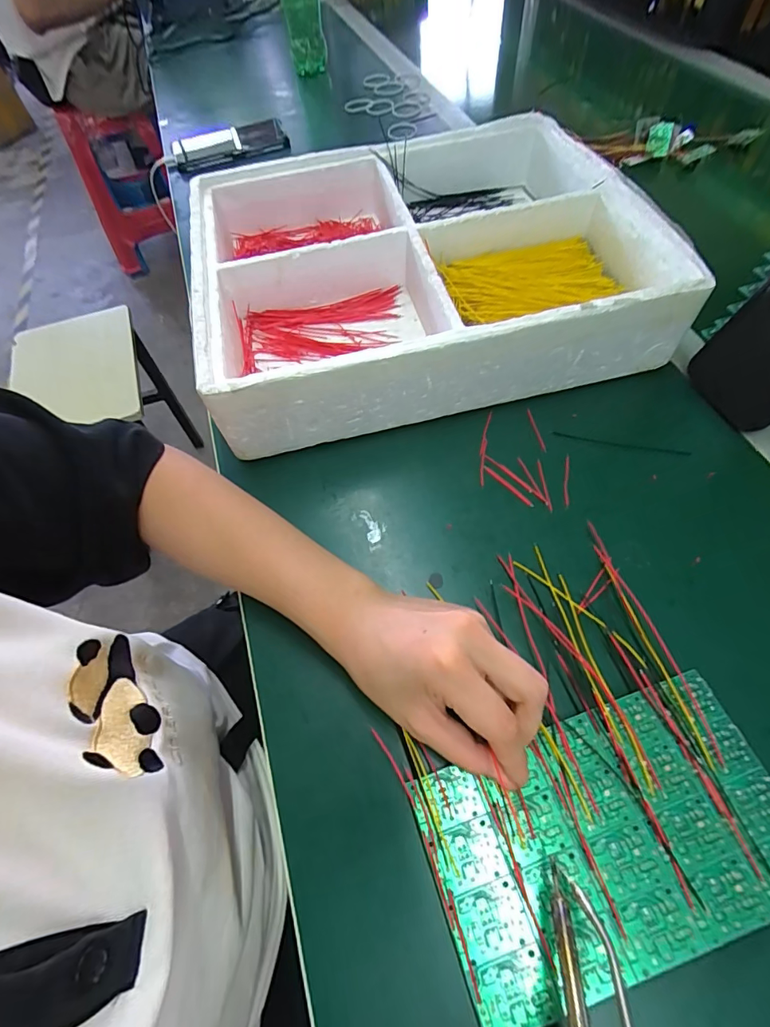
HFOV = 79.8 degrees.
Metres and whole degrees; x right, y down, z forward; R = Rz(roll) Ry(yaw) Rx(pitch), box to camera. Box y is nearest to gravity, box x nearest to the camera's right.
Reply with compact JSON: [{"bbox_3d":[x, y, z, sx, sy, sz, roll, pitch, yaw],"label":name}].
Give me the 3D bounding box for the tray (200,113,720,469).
[{"bbox_3d":[0.023,-0.228,0.427,0.372,0.081,0.317,-13,59,-4],"label":"tray"}]

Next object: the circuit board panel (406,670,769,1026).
[{"bbox_3d":[0.110,0.157,0.226,0.172,0.004,0.100,-18,60,-6],"label":"circuit board panel"}]

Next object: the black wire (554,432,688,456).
[{"bbox_3d":[0.183,-0.054,0.357,0.099,0.004,0.005,11,61,11],"label":"black wire"}]

